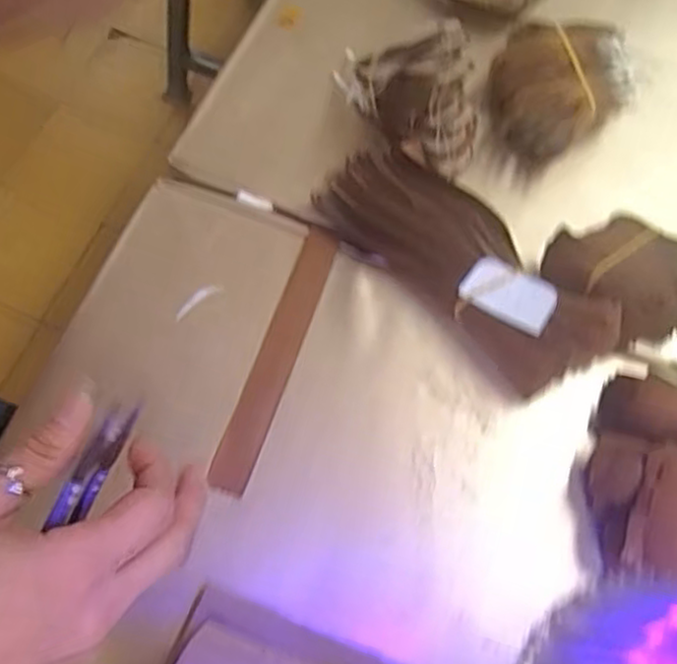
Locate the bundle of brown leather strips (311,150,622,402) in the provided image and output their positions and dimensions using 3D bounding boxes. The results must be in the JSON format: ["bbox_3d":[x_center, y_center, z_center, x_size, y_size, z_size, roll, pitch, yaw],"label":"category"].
[{"bbox_3d":[0.073,-0.043,0.425,0.186,0.047,0.064,43,71,13],"label":"bundle of brown leather strips"}]

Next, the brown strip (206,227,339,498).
[{"bbox_3d":[-0.034,0.011,0.418,0.022,0.004,0.168,19,68,3],"label":"brown strip"}]

